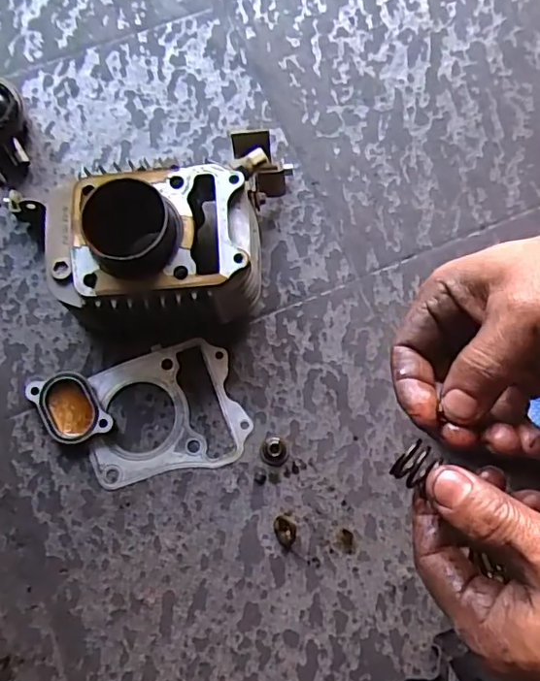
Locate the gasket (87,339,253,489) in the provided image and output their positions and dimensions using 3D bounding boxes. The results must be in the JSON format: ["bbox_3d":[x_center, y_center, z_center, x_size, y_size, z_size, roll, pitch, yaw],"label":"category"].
[{"bbox_3d":[-0.078,0.051,0.429,0.114,0.004,0.097,-10,74,-3],"label":"gasket"}]

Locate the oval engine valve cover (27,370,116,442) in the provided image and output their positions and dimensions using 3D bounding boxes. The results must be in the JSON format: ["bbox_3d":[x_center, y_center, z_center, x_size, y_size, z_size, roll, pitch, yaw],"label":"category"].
[{"bbox_3d":[-0.150,0.050,0.423,0.041,0.010,0.063,-36,78,-10],"label":"oval engine valve cover"}]

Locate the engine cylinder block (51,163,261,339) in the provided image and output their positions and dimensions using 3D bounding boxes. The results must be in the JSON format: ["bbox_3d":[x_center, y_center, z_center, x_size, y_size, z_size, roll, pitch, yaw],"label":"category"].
[{"bbox_3d":[-0.084,-0.065,0.422,0.151,0.085,0.108,-2,74,-1],"label":"engine cylinder block"}]

